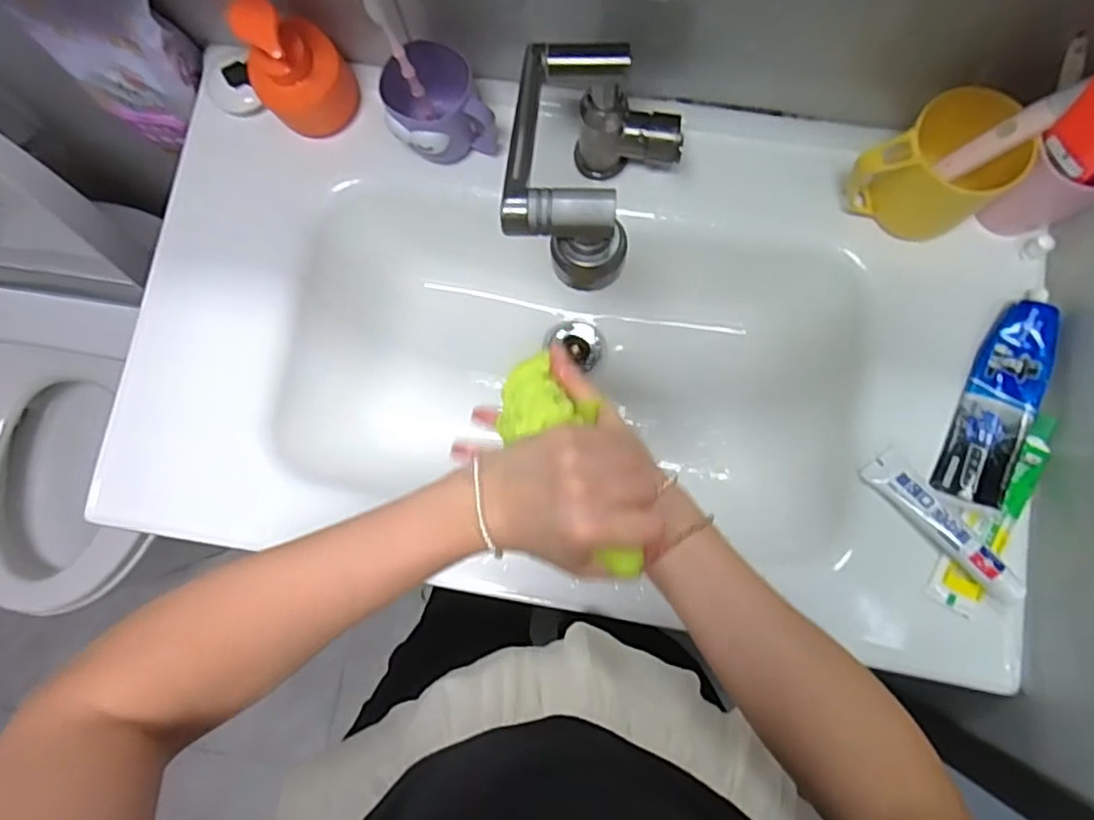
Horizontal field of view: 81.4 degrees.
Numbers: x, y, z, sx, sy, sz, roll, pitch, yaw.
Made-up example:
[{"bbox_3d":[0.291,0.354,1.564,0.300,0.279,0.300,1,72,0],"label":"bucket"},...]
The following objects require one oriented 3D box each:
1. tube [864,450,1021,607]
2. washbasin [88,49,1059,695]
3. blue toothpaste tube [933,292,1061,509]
[{"bbox_3d":[0.339,0.098,0.536,0.034,0.020,0.155,-42,81,-3],"label":"tube"},{"bbox_3d":[0.027,-0.052,0.650,0.810,0.164,0.463,9,82,5],"label":"washbasin"},{"bbox_3d":[0.397,-0.014,0.543,0.054,0.022,0.194,24,83,7],"label":"blue toothpaste tube"}]

